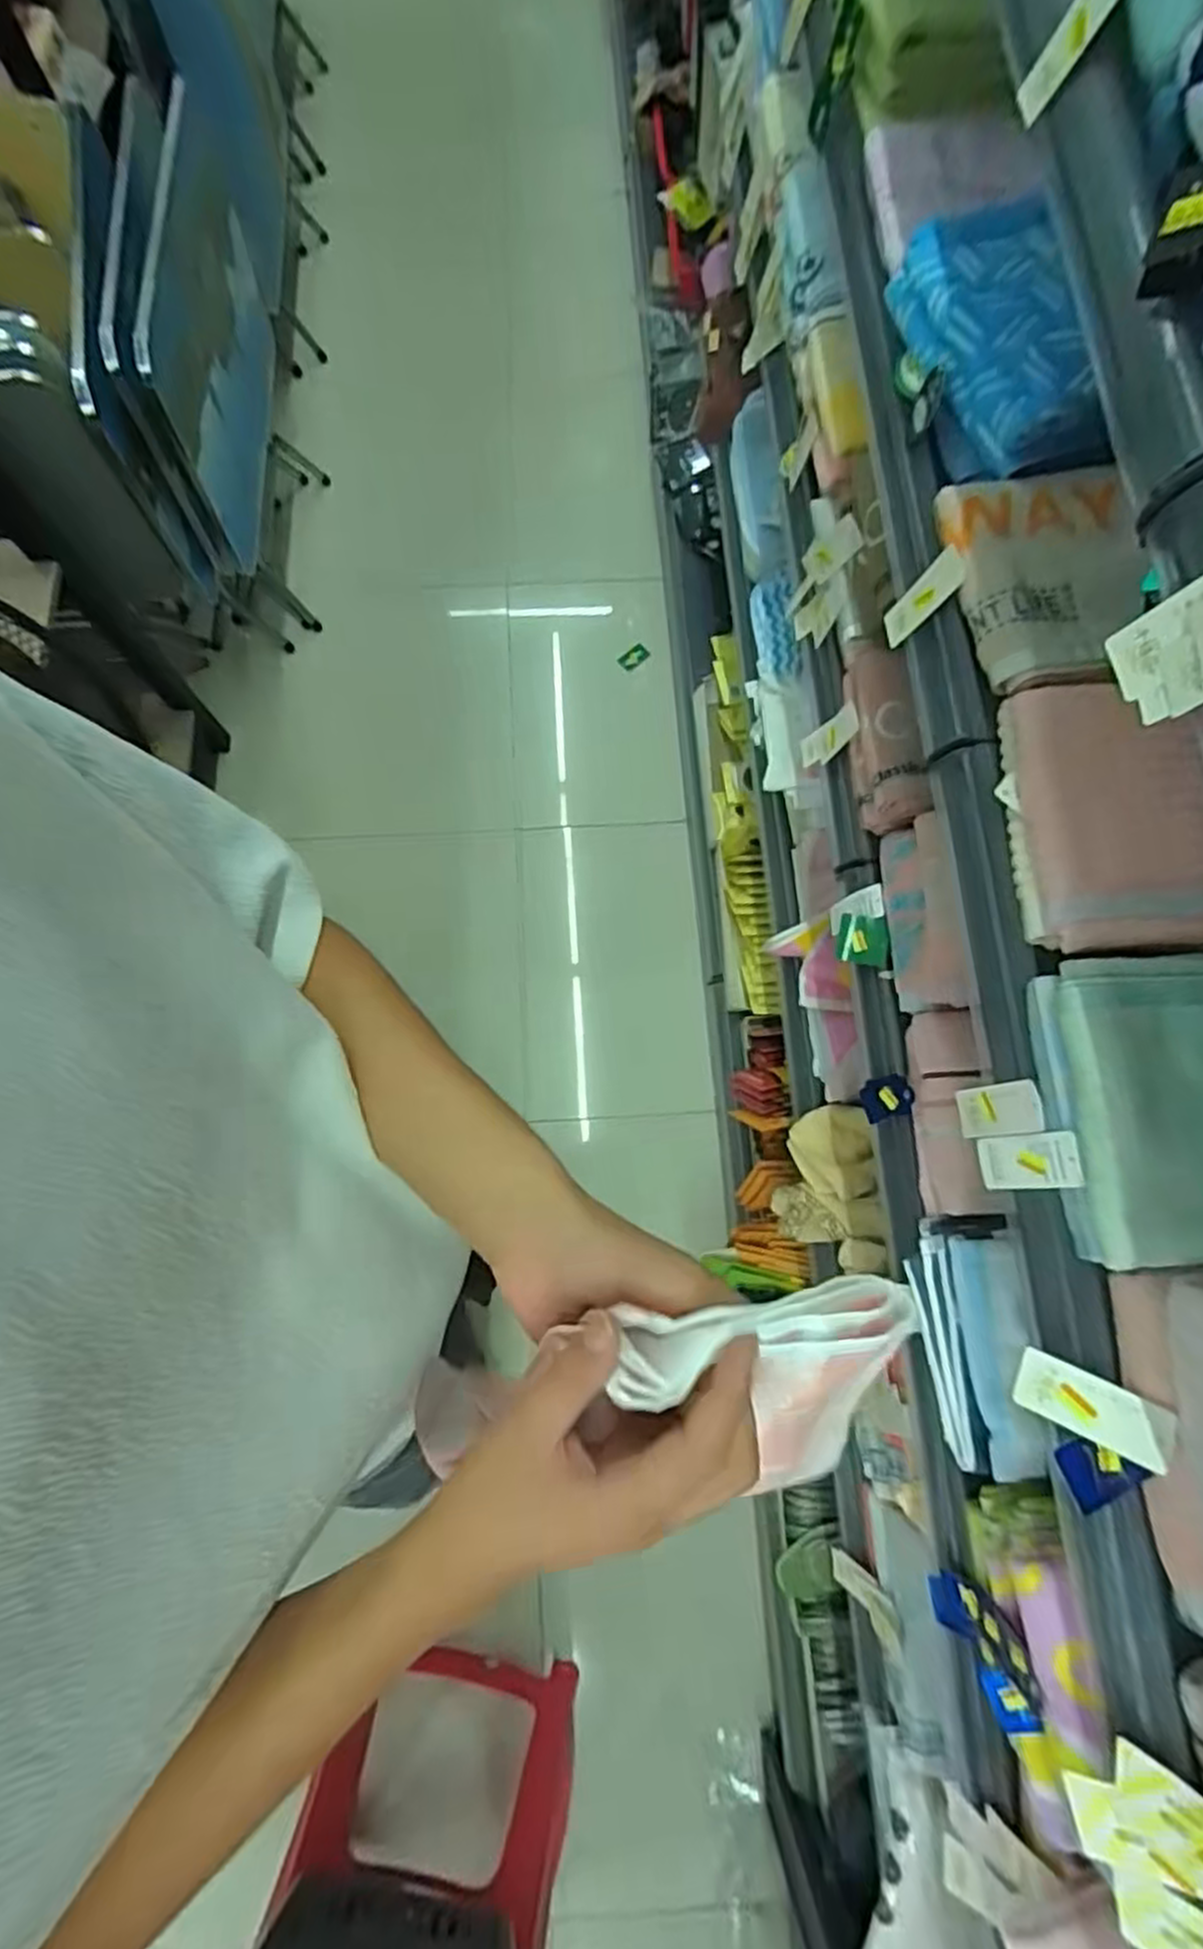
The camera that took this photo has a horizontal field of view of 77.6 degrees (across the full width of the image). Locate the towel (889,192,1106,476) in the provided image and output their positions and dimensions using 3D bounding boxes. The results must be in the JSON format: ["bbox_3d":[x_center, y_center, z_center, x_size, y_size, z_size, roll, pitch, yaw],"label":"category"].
[{"bbox_3d":[0.317,-0.501,0.594,0.103,0.058,0.218,-17,77,-5],"label":"towel"}]

